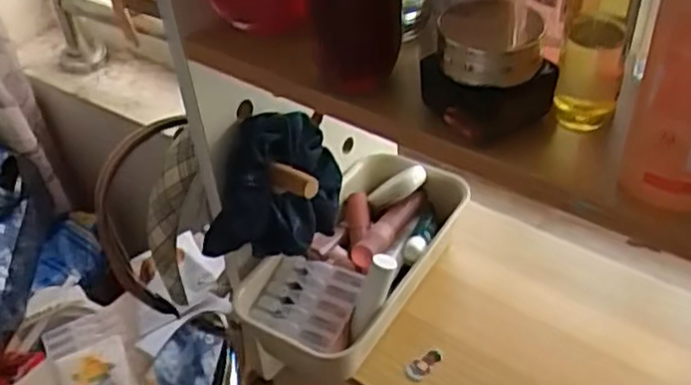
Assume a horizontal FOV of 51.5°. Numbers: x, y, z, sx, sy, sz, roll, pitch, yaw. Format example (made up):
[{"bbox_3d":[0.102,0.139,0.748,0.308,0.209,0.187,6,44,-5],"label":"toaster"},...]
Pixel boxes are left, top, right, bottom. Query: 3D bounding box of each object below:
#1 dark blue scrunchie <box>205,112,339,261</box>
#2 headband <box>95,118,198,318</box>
[{"bbox_3d":[-0.041,-0.006,0.475,0.042,0.091,0.112,20,46,25],"label":"dark blue scrunchie"},{"bbox_3d":[-0.141,0.023,0.522,0.082,0.135,0.089,-16,43,-13],"label":"headband"}]

